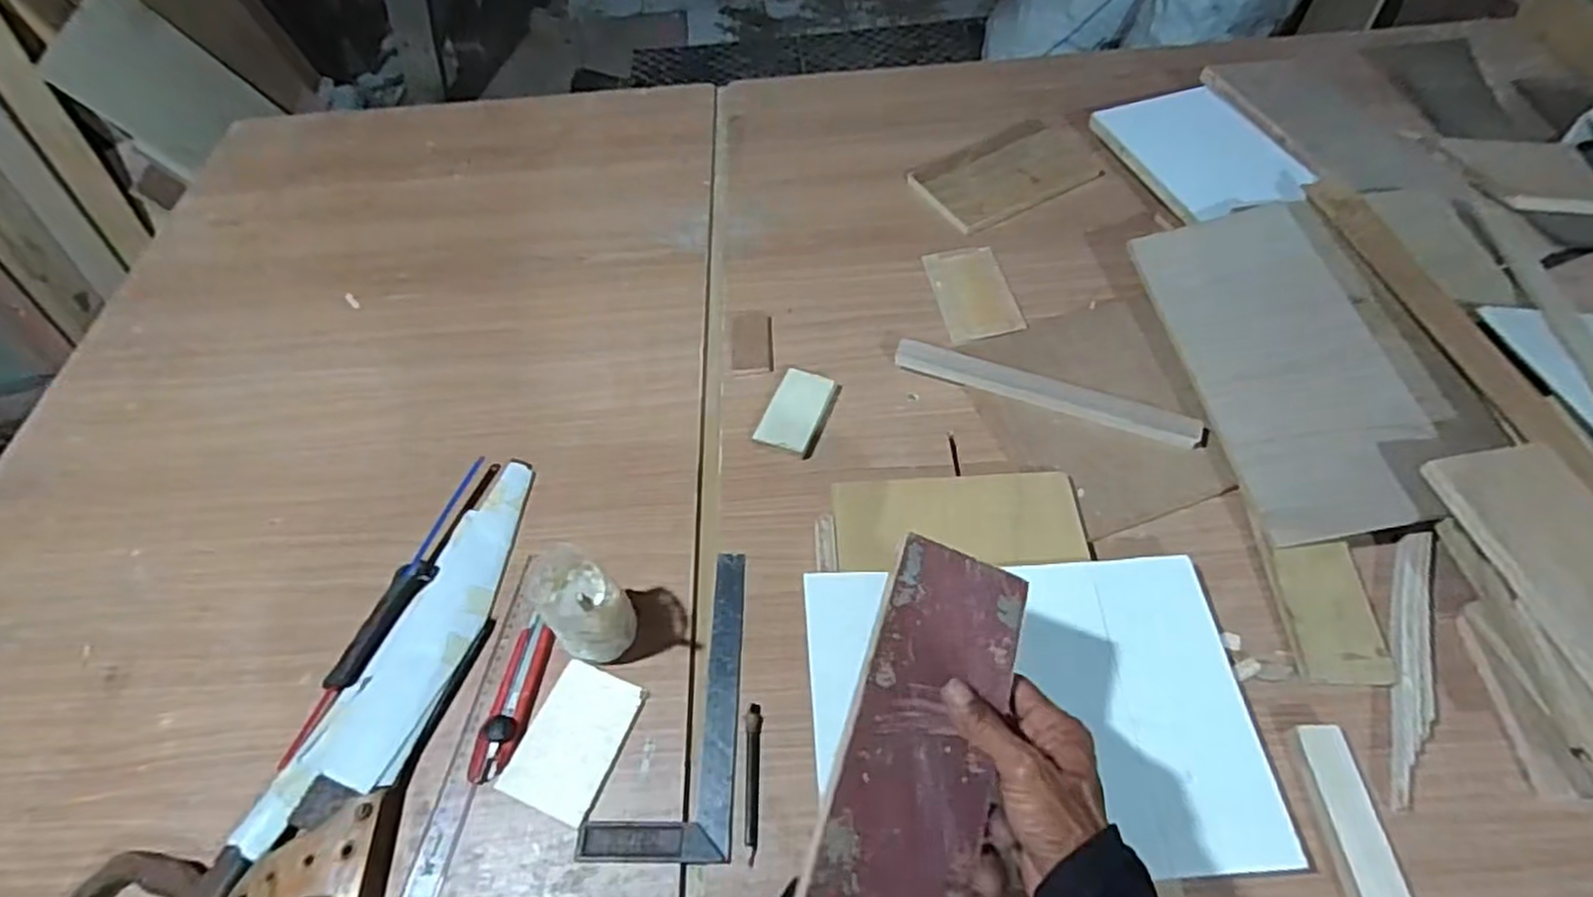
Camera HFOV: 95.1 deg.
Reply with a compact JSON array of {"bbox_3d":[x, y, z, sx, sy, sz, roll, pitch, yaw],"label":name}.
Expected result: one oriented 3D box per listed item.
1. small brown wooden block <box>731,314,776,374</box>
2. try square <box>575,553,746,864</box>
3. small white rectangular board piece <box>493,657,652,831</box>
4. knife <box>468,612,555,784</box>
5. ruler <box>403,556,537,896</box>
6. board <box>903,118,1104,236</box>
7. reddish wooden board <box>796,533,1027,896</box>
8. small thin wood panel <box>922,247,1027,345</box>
[{"bbox_3d":[-0.049,-0.118,0.820,0.048,0.004,0.087,-3,56,-1],"label":"small brown wooden block"},{"bbox_3d":[-0.103,0.203,0.605,0.112,0.008,0.247,0,56,1],"label":"try square"},{"bbox_3d":[-0.180,0.235,0.589,0.075,0.007,0.109,18,58,13],"label":"small white rectangular board piece"},{"bbox_3d":[-0.236,0.206,0.608,0.032,0.013,0.133,8,56,6],"label":"knife"},{"bbox_3d":[-0.260,0.228,0.601,0.026,0.006,0.290,5,56,6],"label":"ruler"},{"bbox_3d":[0.289,-0.370,0.971,0.263,0.013,0.151,-28,60,-17],"label":"board"},{"bbox_3d":[0.074,0.159,0.419,0.085,0.015,0.208,22,62,-2],"label":"reddish wooden board"},{"bbox_3d":[0.206,-0.182,0.846,0.085,0.004,0.141,-8,56,-5],"label":"small thin wood panel"}]

